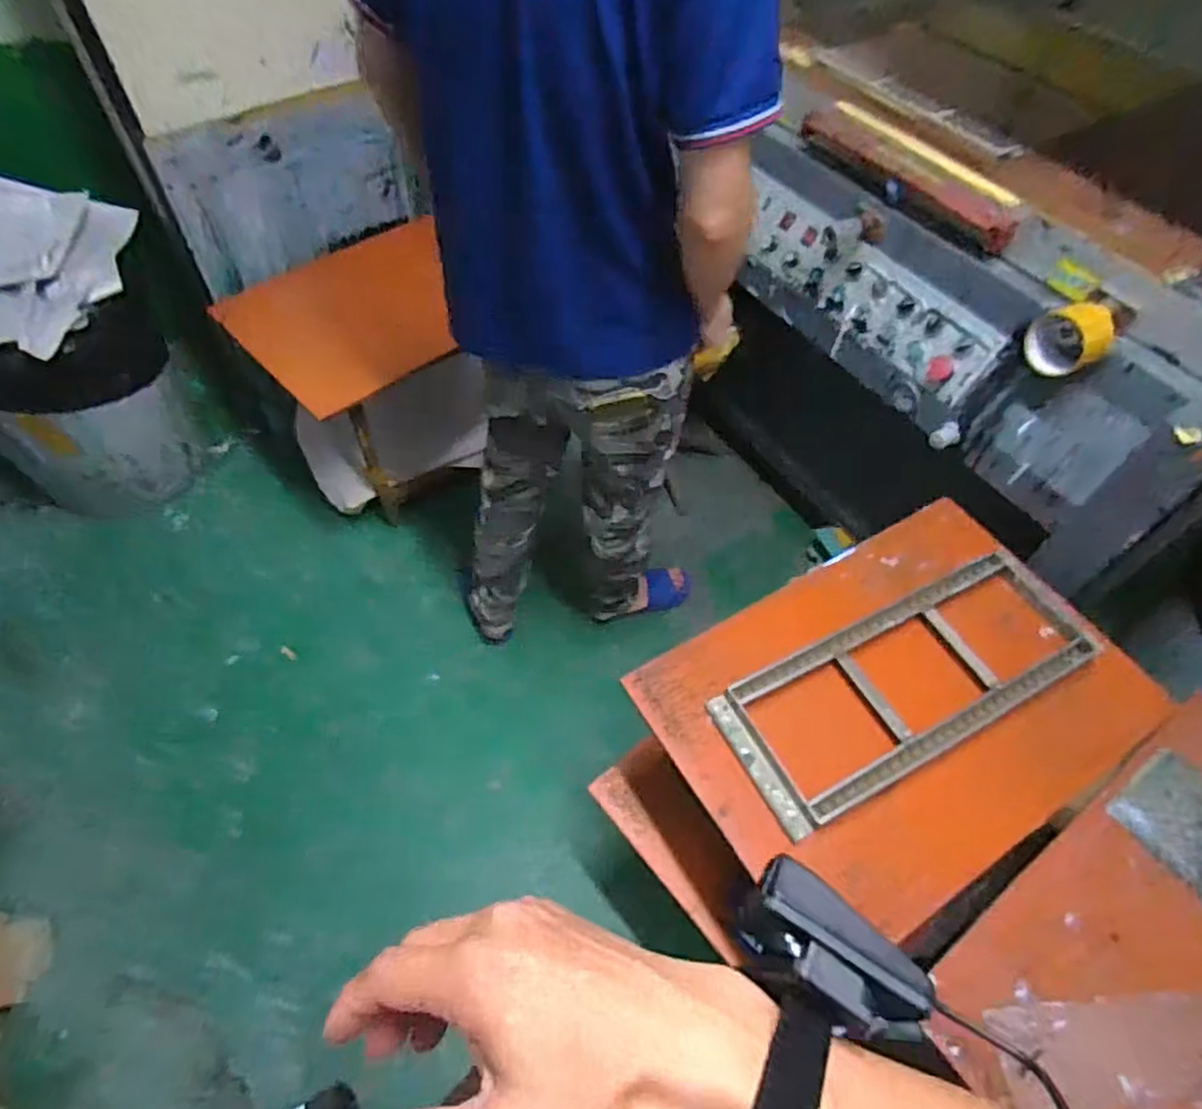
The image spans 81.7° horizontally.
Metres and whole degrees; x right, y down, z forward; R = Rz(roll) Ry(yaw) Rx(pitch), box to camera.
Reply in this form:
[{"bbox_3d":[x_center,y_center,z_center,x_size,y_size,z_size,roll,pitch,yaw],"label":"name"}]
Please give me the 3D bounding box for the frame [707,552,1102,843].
[{"bbox_3d":[0.427,0.161,0.957,0.546,0.034,0.197,-23,60,-18],"label":"frame"}]

